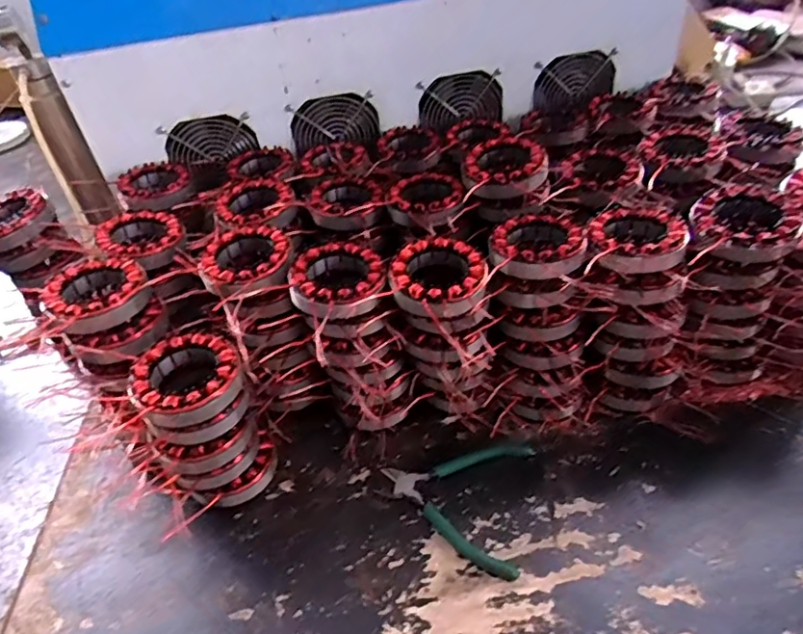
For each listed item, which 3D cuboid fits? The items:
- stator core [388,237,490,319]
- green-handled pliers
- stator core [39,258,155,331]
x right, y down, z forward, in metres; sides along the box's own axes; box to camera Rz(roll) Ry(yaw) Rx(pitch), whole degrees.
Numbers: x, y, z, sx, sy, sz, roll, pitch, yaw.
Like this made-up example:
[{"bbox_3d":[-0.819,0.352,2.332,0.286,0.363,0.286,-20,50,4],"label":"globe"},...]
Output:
[{"bbox_3d":[0.035,-0.035,0.493,0.083,0.029,0.081,-4,41,4],"label":"stator core"},{"bbox_3d":[0.048,0.166,0.512,0.132,0.011,0.130,5,42,14],"label":"green-handled pliers"},{"bbox_3d":[-0.277,-0.020,0.505,0.081,0.030,0.086,-34,48,-27],"label":"stator core"}]

